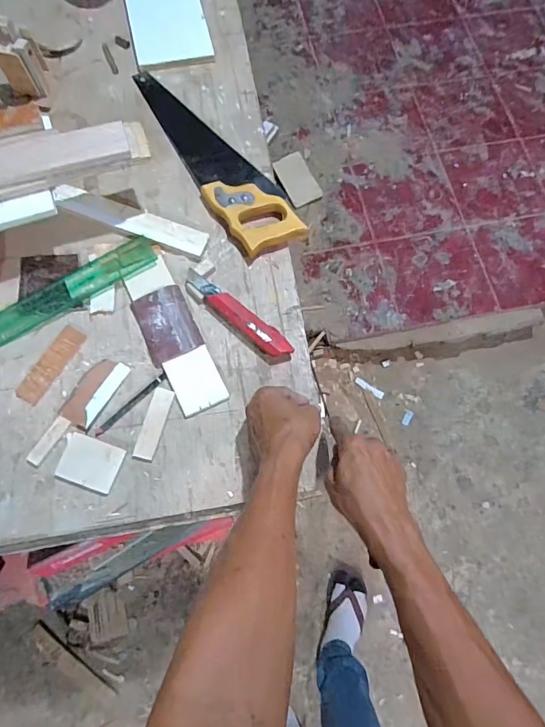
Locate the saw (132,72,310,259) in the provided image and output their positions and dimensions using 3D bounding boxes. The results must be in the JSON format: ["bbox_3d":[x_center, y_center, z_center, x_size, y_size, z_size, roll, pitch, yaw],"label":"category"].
[{"bbox_3d":[-0.091,-0.337,0.665,0.105,0.029,0.397,-28,74,-10],"label":"saw"}]

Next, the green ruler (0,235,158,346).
[{"bbox_3d":[-0.276,-0.100,0.583,0.250,0.006,0.051,-33,75,-11],"label":"green ruler"}]

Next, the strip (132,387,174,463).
[{"bbox_3d":[-0.150,0.076,0.539,0.025,0.004,0.092,14,72,4],"label":"strip"}]

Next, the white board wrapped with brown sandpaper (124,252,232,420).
[{"bbox_3d":[-0.134,-0.038,0.572,0.070,0.009,0.217,-24,73,-9],"label":"white board wrapped with brown sandpaper"}]

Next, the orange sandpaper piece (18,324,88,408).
[{"bbox_3d":[-0.287,0.002,0.554,0.034,0.007,0.108,28,73,8],"label":"orange sandpaper piece"}]

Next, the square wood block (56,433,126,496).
[{"bbox_3d":[-0.223,0.121,0.520,0.071,0.006,0.057,18,72,5],"label":"square wood block"}]

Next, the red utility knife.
[{"bbox_3d":[-0.048,-0.067,0.582,0.176,0.022,0.031,40,75,11],"label":"red utility knife"}]

